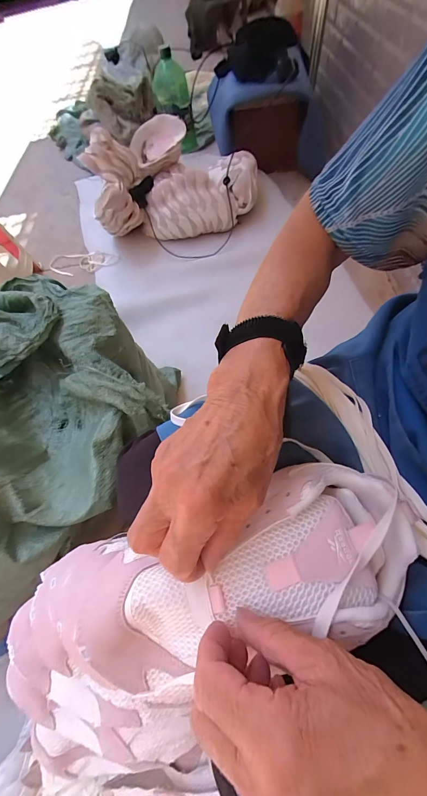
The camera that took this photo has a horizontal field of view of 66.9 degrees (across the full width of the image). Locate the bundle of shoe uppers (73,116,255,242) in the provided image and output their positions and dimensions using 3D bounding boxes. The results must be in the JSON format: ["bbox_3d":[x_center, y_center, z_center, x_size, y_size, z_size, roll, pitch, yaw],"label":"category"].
[{"bbox_3d":[-0.140,-0.783,1.161,0.572,0.259,0.385,-15,60,-5],"label":"bundle of shoe uppers"}]

